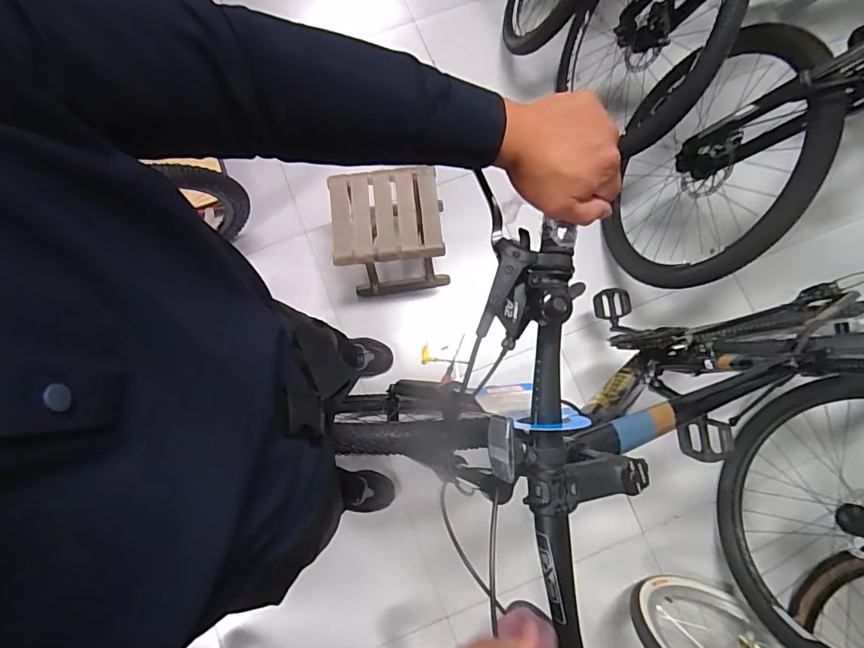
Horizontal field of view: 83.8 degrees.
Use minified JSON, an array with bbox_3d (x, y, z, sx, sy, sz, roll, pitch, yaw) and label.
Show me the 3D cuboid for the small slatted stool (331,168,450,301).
[{"bbox_3d":[-0.117,-0.254,1.399,0.300,0.298,0.266,-6,80,-1],"label":"small slatted stool"}]

